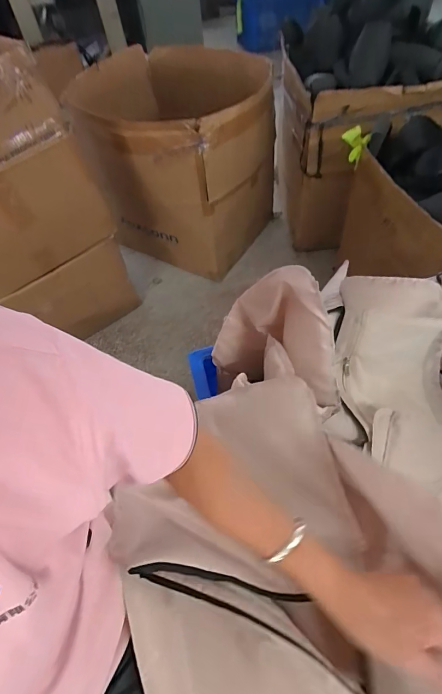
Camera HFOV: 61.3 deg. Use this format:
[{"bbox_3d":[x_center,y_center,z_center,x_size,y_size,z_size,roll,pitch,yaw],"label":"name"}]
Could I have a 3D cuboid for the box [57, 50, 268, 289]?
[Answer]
[{"bbox_3d":[-0.125,-0.673,1.442,0.599,0.616,0.582,18,57,17],"label":"box"}]

